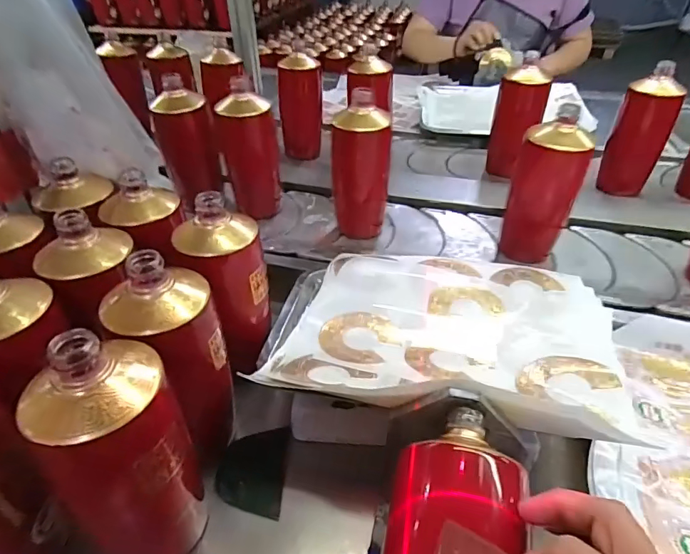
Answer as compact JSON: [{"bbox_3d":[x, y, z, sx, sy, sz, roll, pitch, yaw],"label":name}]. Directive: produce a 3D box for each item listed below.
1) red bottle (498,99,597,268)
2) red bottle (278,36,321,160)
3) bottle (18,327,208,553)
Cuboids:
[{"bbox_3d":[0.257,-0.109,0.581,0.066,0.186,0.061,-8,40,-9],"label":"red bottle"},{"bbox_3d":[-0.079,-0.320,0.838,0.078,0.175,0.068,-2,40,-1],"label":"red bottle"},{"bbox_3d":[-0.141,0.122,0.294,0.078,0.185,0.079,-19,43,-21],"label":"bottle"}]

